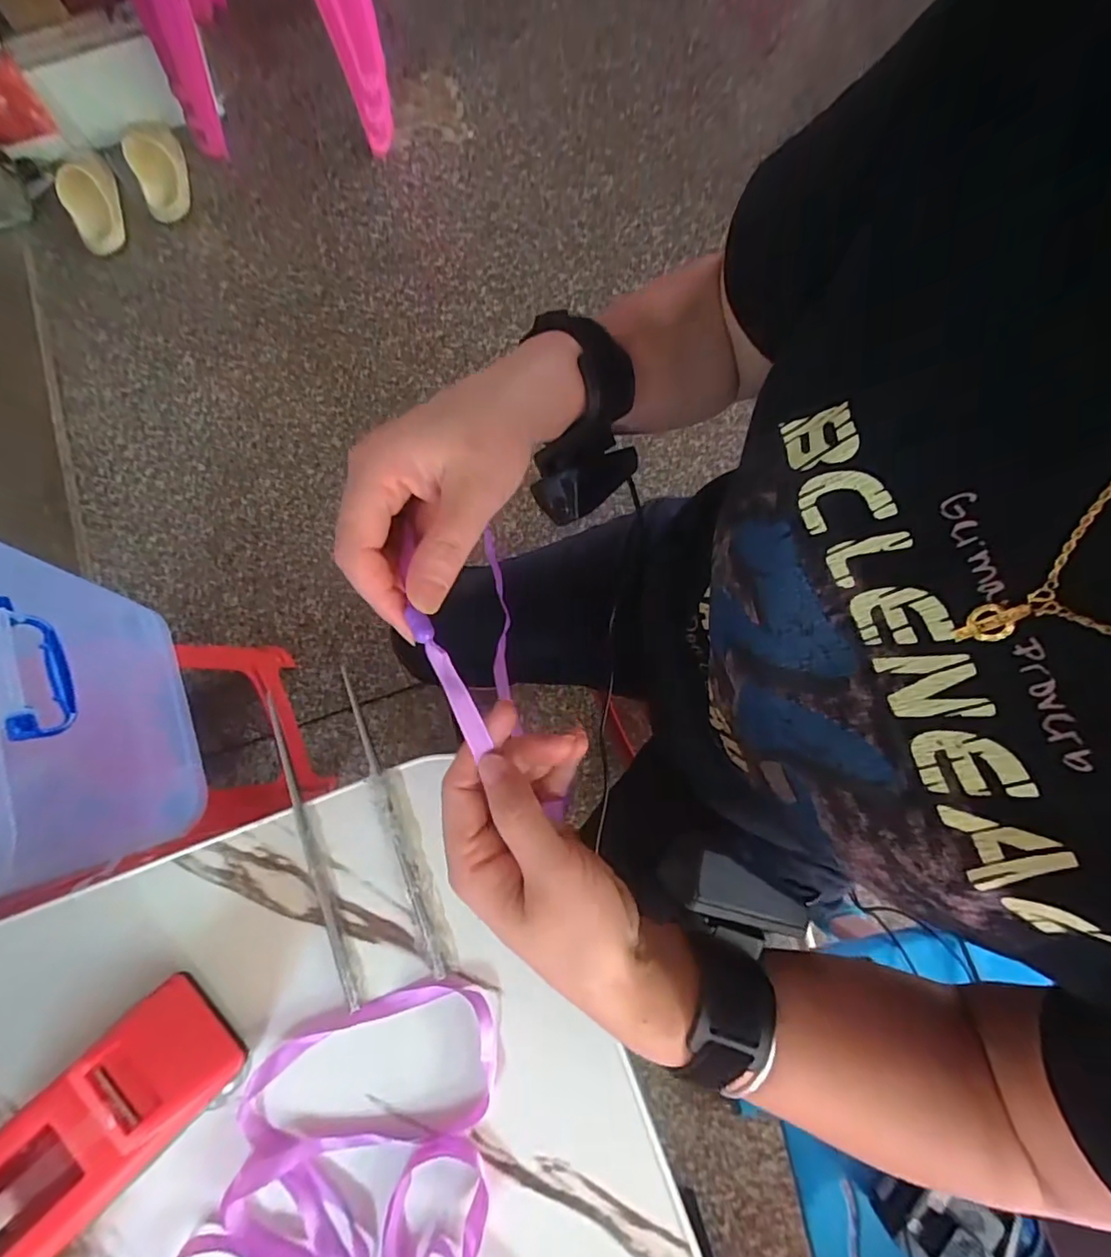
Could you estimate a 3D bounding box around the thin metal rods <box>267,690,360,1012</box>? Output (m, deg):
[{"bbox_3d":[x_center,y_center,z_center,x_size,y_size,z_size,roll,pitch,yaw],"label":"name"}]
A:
[{"bbox_3d":[-0.145,0.126,0.322,0.008,0.007,0.182,-22,79,-3],"label":"thin metal rods"}]

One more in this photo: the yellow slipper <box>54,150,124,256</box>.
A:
[{"bbox_3d":[-0.989,-0.927,1.157,0.118,0.077,0.244,-26,80,-4],"label":"yellow slipper"}]

